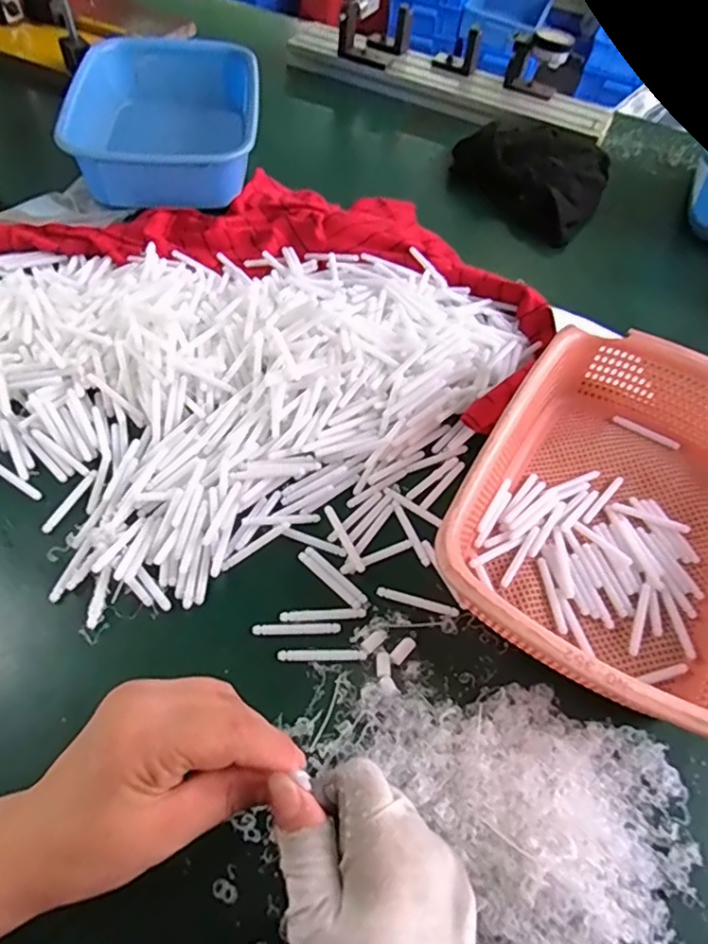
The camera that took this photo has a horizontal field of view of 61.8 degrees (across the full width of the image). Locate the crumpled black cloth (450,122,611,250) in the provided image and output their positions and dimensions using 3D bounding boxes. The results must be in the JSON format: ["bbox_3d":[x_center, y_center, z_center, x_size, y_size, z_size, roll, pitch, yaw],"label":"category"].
[{"bbox_3d":[0.236,-0.381,0.751,0.144,0.056,0.204,-30,63,-22],"label":"crumpled black cloth"}]

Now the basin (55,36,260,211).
[{"bbox_3d":[-0.223,-0.418,0.725,0.200,0.098,0.265,-3,56,-6],"label":"basin"}]

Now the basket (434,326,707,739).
[{"bbox_3d":[0.201,0.030,0.436,0.213,0.077,0.291,28,58,15],"label":"basket"}]

